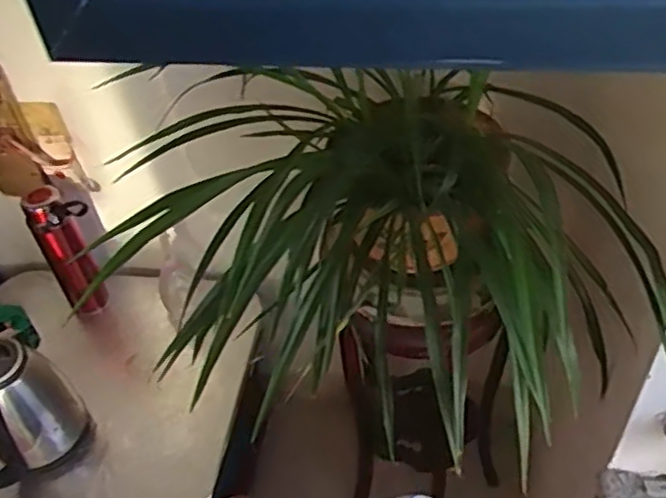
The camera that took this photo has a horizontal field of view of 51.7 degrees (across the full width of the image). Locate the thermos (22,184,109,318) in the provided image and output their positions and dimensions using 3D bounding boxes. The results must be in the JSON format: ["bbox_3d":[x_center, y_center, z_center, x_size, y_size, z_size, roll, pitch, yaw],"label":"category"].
[{"bbox_3d":[-0.487,0.014,1.305,0.102,0.279,0.094,-27,48,-19],"label":"thermos"}]

